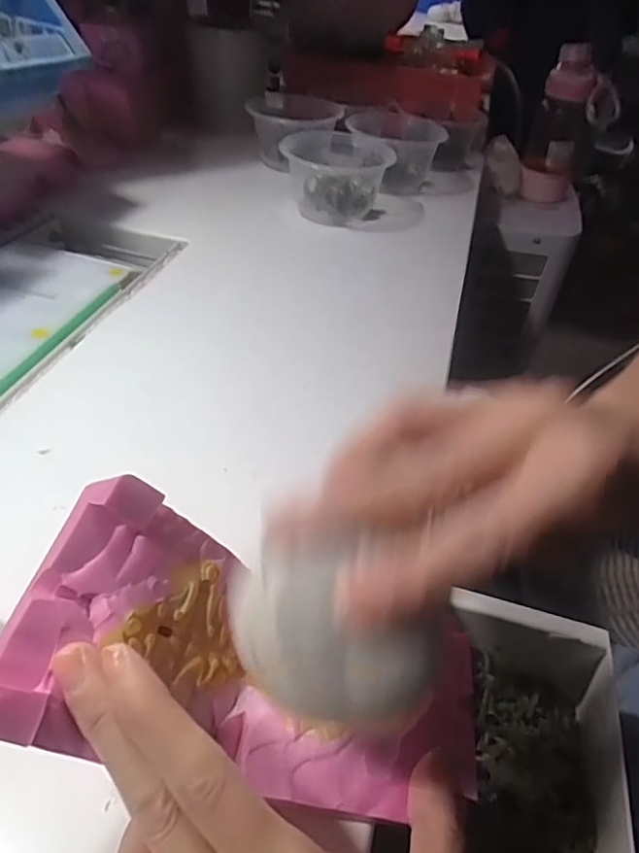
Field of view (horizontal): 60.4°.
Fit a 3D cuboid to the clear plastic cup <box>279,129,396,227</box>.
[{"bbox_3d":[0.013,-0.263,0.577,0.102,0.061,0.099,-6,44,-14],"label":"clear plastic cup"}]

